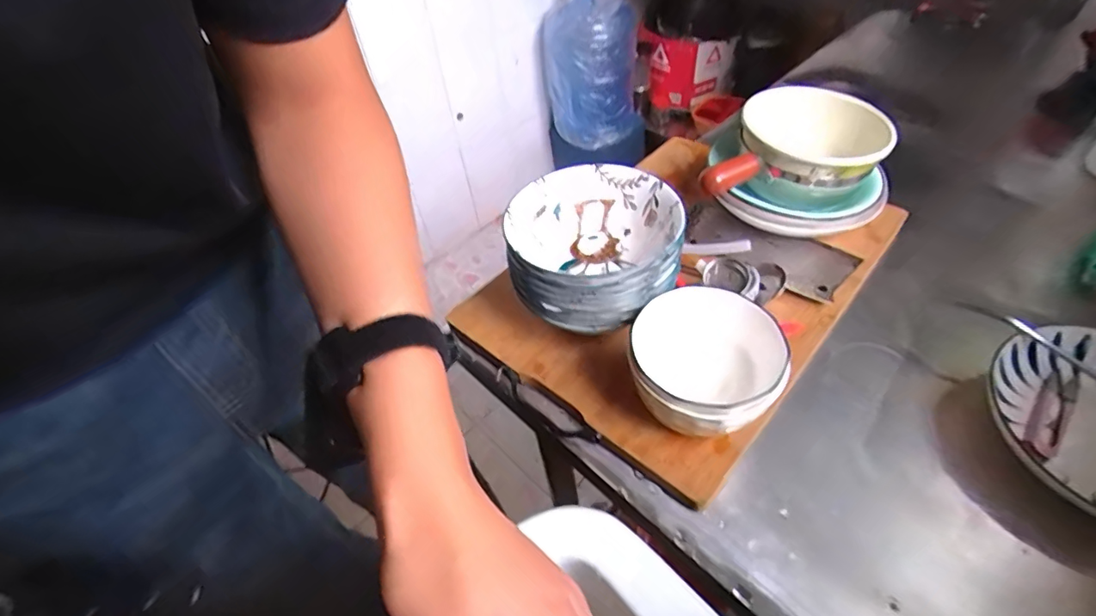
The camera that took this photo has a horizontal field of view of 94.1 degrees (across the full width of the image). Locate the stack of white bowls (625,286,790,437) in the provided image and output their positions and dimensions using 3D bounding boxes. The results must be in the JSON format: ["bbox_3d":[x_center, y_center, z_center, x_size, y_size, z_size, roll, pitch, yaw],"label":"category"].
[{"bbox_3d":[0.126,0.054,0.417,0.113,0.080,0.112,1,49,7],"label":"stack of white bowls"}]

